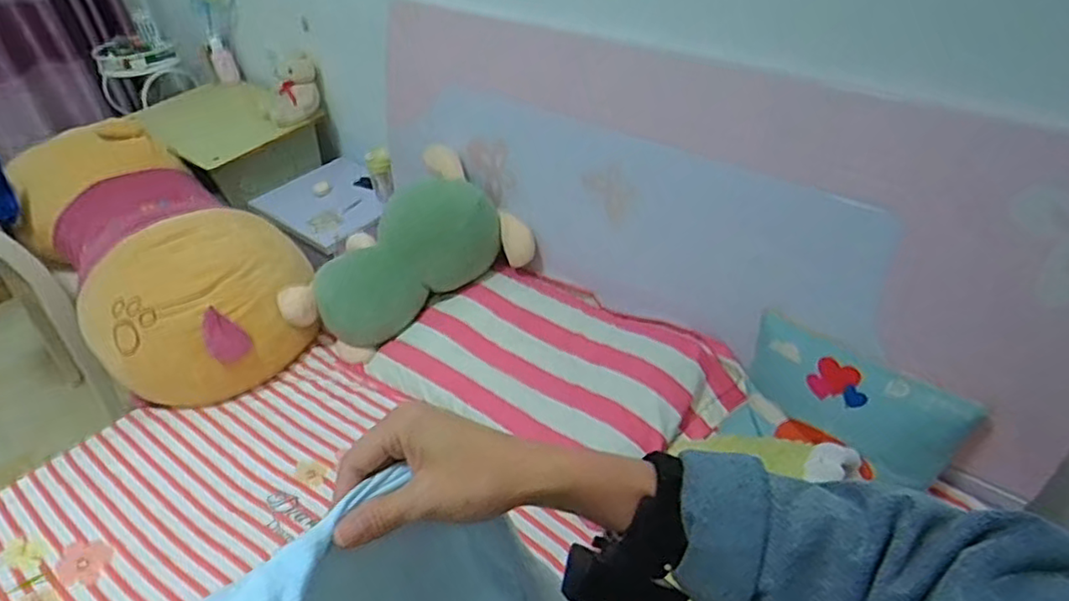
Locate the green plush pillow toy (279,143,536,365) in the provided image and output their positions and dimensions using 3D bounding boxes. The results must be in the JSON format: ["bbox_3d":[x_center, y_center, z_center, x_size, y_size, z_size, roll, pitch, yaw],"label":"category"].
[{"bbox_3d":[-0.302,-0.101,1.423,0.517,0.234,0.261,-36,46,-5],"label":"green plush pillow toy"}]

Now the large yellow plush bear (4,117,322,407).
[{"bbox_3d":[-0.924,-0.130,1.540,0.444,0.308,0.953,-34,48,-31],"label":"large yellow plush bear"}]

